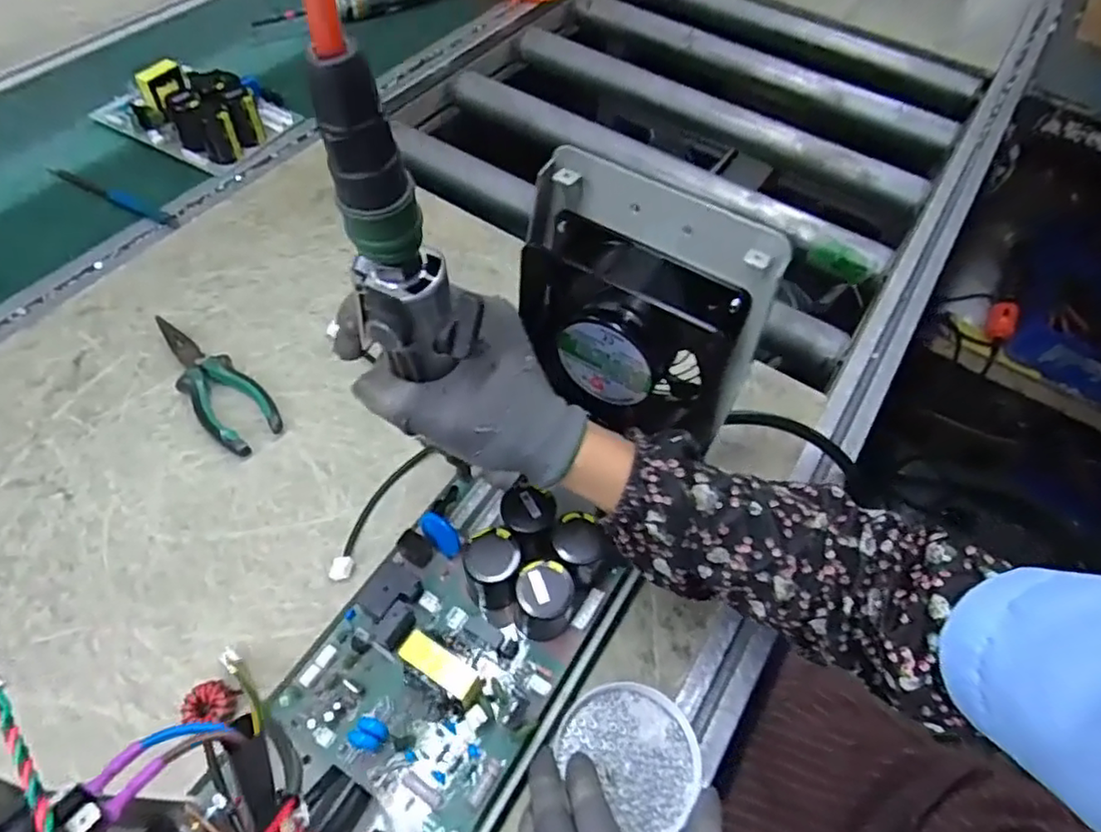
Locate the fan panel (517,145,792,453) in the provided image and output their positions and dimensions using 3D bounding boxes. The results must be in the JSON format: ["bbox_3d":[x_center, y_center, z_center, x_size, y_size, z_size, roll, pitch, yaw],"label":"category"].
[{"bbox_3d":[0.045,-0.053,0.365,0.146,0.151,0.052,31,60,15],"label":"fan panel"}]

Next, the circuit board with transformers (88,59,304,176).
[{"bbox_3d":[-0.393,-0.347,0.690,0.180,0.052,0.128,25,58,12],"label":"circuit board with transformers"}]

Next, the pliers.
[{"bbox_3d":[-0.280,-0.028,0.514,0.151,0.021,0.049,39,62,20],"label":"pliers"}]

